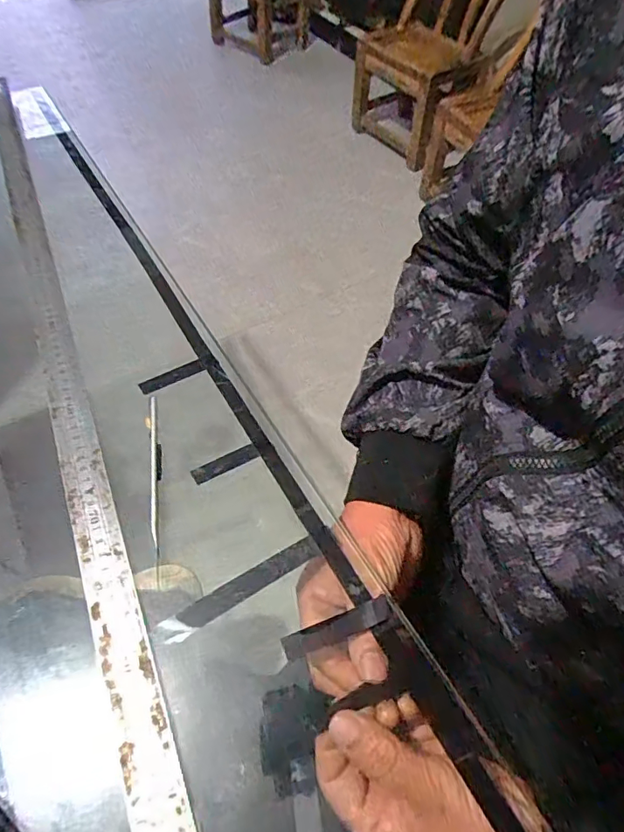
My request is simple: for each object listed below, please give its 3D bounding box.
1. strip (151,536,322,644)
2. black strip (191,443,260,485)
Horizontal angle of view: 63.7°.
[{"bbox_3d":[-0.046,0.111,0.324,0.113,0.004,0.016,-28,70,-19],"label":"strip"},{"bbox_3d":[-0.065,0.035,0.375,0.051,0.005,0.013,-23,64,-18],"label":"black strip"}]

